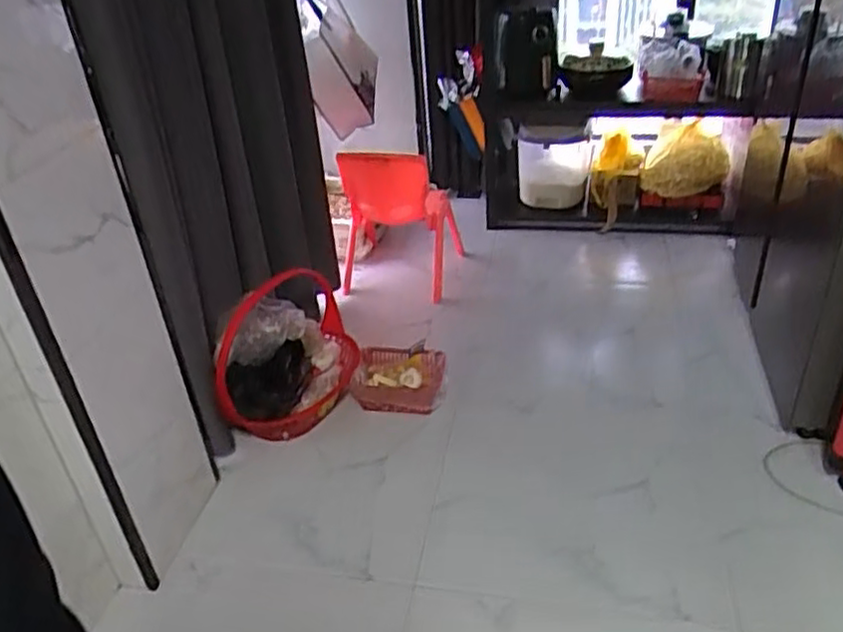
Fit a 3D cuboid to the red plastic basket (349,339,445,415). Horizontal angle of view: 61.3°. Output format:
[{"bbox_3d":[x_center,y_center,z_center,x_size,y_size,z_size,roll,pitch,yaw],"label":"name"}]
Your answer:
[{"bbox_3d":[-0.055,0.160,1.745,0.223,0.118,0.158,1,38,8],"label":"red plastic basket"}]

